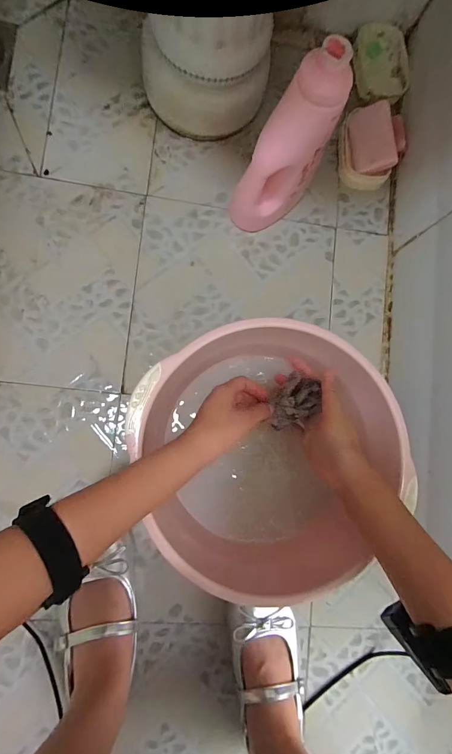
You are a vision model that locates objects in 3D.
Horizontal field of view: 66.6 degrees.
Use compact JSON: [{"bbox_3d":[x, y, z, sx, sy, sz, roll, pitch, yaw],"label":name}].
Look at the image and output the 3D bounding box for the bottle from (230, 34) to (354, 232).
[{"bbox_3d":[0.075,-0.274,0.434,0.066,0.217,0.110,39,81,-3],"label":"bottle"}]

